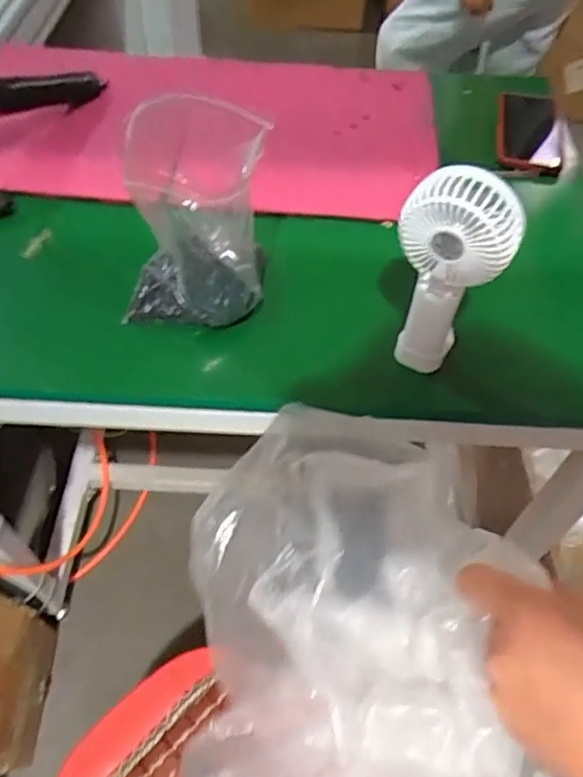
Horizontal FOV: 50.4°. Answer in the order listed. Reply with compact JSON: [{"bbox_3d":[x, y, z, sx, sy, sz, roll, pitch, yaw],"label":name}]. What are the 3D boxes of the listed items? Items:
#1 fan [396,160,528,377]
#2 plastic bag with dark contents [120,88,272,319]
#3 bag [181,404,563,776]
[{"bbox_3d":[0.127,-0.089,0.514,0.086,0.195,0.057,18,54,12],"label":"fan"},{"bbox_3d":[-0.090,-0.148,0.540,0.134,0.192,0.107,-8,54,-8],"label":"plastic bag with dark contents"},{"bbox_3d":[0.032,0.105,0.336,0.180,0.087,0.232,6,53,3],"label":"bag"}]

